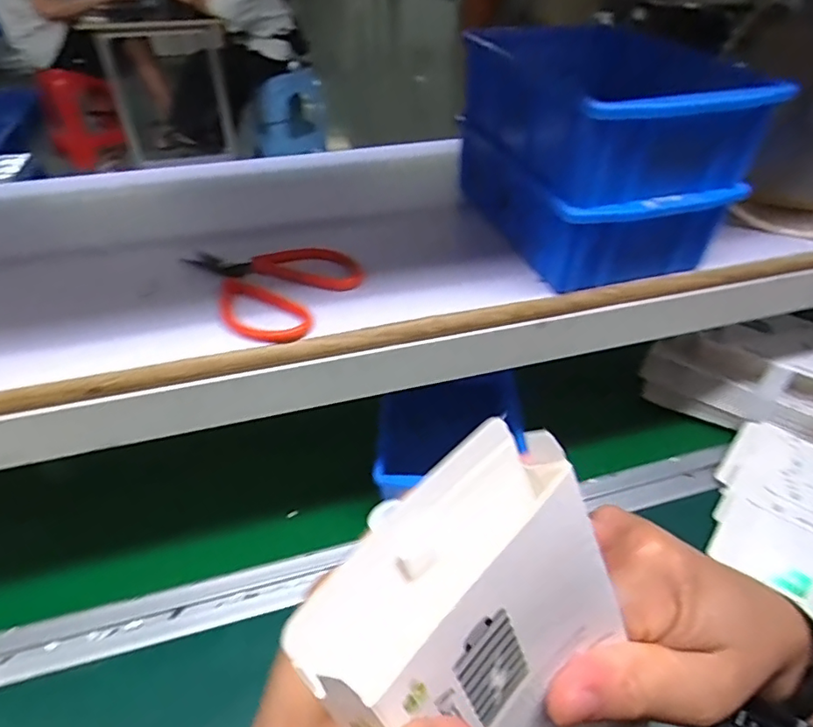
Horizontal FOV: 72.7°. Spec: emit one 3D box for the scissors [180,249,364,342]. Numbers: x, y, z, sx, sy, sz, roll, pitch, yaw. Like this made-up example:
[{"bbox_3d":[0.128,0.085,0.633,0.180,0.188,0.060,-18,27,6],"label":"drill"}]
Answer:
[{"bbox_3d":[-0.100,-0.055,0.375,0.115,0.014,0.093,19,44,20],"label":"scissors"}]

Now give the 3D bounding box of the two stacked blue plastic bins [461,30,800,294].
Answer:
[{"bbox_3d":[0.134,-0.153,0.407,0.131,0.127,0.197,-12,42,-15],"label":"two stacked blue plastic bins"}]

